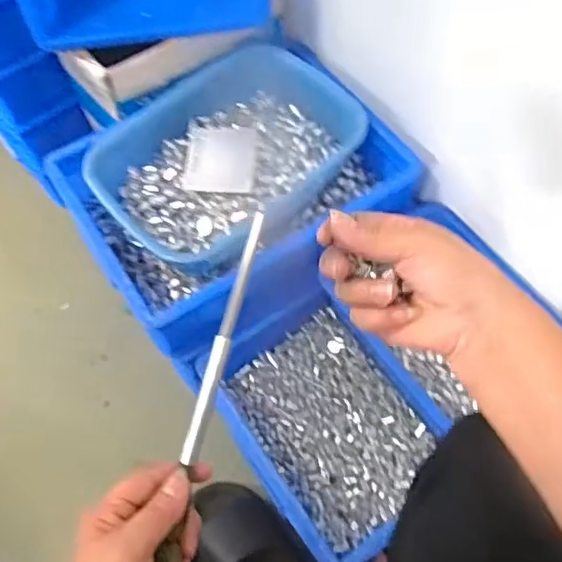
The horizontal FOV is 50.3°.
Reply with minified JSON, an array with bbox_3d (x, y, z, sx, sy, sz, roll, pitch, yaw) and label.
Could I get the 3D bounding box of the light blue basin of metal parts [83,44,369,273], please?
[{"bbox_3d":[-0.074,-0.172,0.809,0.338,0.081,0.247,-37,67,-17],"label":"light blue basin of metal parts"}]

